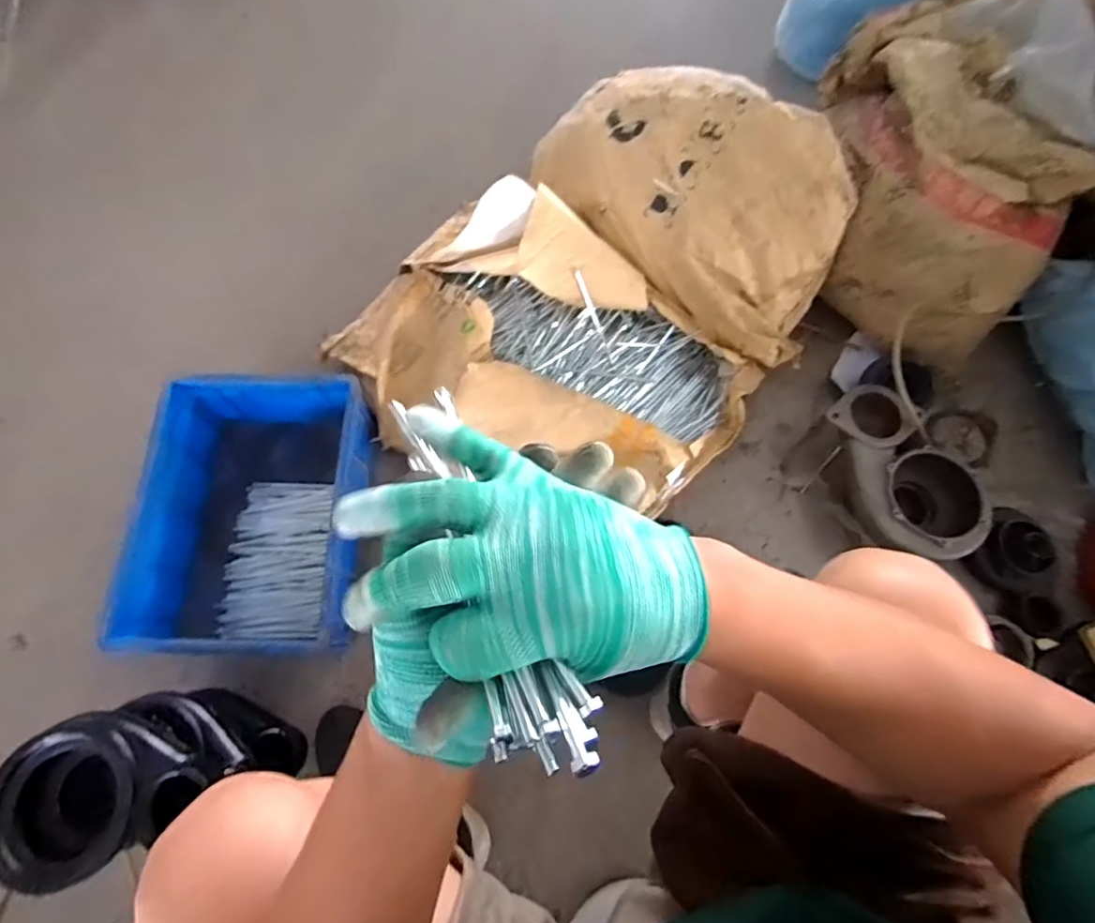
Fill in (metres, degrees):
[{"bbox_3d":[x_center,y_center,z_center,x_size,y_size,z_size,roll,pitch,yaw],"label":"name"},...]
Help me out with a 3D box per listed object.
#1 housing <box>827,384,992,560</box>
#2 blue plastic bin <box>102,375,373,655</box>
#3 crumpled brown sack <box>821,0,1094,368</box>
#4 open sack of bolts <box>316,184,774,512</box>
[{"bbox_3d":[0.542,0.025,0.853,0.167,0.121,0.274,-35,74,-12],"label":"housing"},{"bbox_3d":[-0.443,0.088,0.852,0.288,0.186,0.403,3,70,0],"label":"blue plastic bin"},{"bbox_3d":[0.666,-0.466,0.916,0.378,0.262,0.509,13,71,4],"label":"crumpled brown sack"},{"bbox_3d":[-0.017,-0.169,0.889,0.632,0.201,0.480,40,74,12],"label":"open sack of bolts"}]

